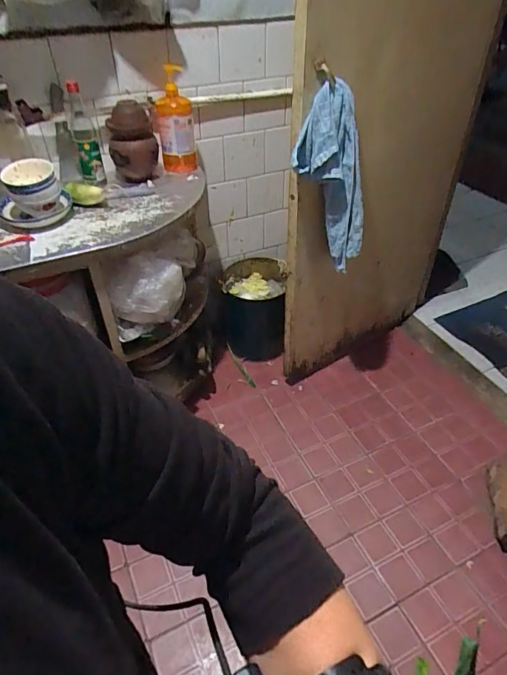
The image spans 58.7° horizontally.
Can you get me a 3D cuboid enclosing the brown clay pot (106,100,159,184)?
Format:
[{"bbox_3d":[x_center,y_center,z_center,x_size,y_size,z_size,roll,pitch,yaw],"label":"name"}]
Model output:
[{"bbox_3d":[-0.342,-0.550,1.283,0.123,0.187,0.113,-1,41,1],"label":"brown clay pot"}]

